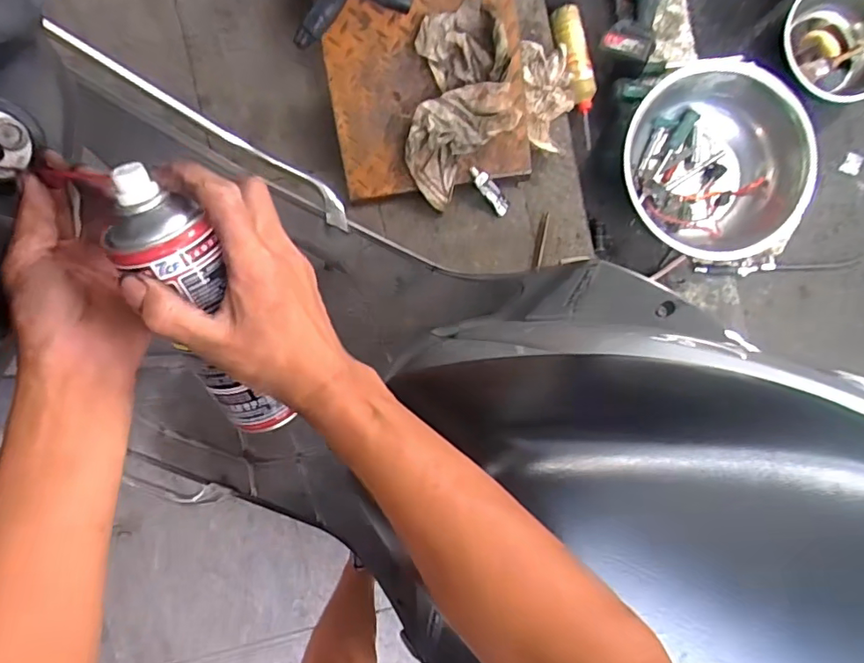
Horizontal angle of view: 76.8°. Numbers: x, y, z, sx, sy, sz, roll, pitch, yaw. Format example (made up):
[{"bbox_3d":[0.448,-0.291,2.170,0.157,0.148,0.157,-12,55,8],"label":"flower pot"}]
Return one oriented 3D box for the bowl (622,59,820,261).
[{"bbox_3d":[0.546,-0.344,1.048,0.326,0.185,0.403,-12,92,-3],"label":"bowl"}]

